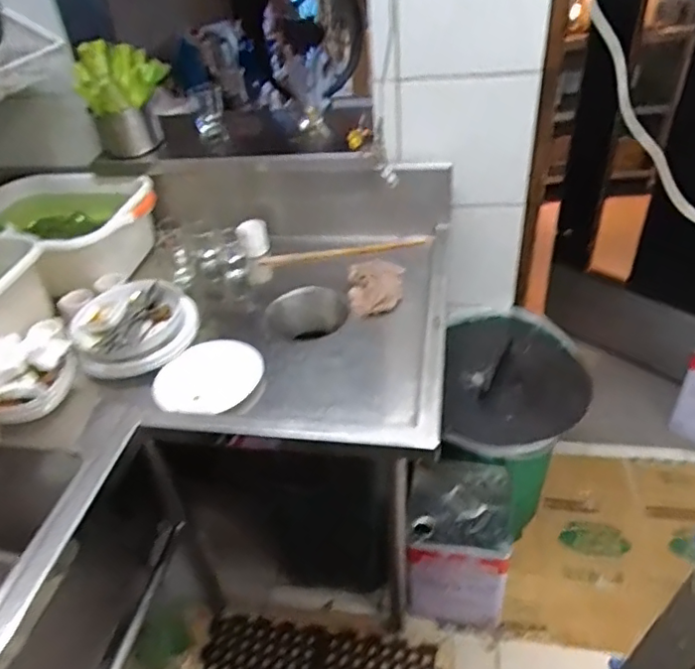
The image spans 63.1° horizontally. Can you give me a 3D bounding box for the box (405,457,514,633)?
[{"bbox_3d":[0.279,0.532,1.436,0.228,0.353,0.262,3,39,10],"label":"box"}]

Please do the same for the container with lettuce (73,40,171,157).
[{"bbox_3d":[-0.528,-0.560,1.356,0.198,0.229,0.142,-23,42,-21],"label":"container with lettuce"}]

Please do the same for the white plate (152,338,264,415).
[{"bbox_3d":[-0.252,0.075,1.046,0.179,0.031,0.180,-1,39,6],"label":"white plate"}]

